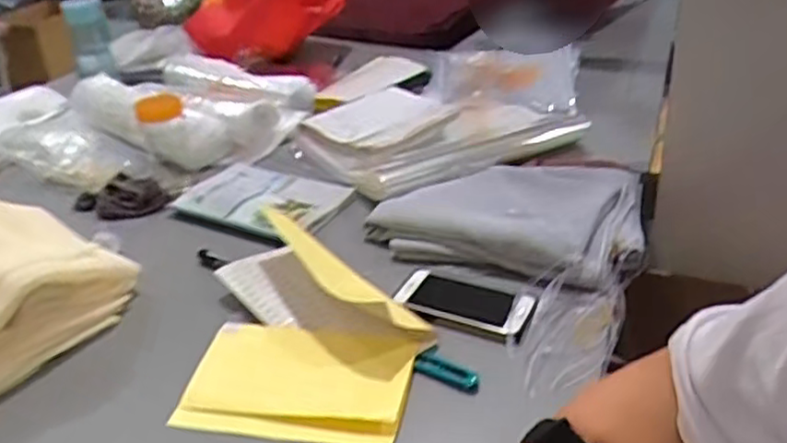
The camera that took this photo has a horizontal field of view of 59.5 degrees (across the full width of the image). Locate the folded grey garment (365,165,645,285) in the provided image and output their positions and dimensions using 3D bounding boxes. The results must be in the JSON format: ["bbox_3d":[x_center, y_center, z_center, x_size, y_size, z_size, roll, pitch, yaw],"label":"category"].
[{"bbox_3d":[0.139,-0.015,0.831,0.298,0.050,0.231,7,32,19],"label":"folded grey garment"}]

